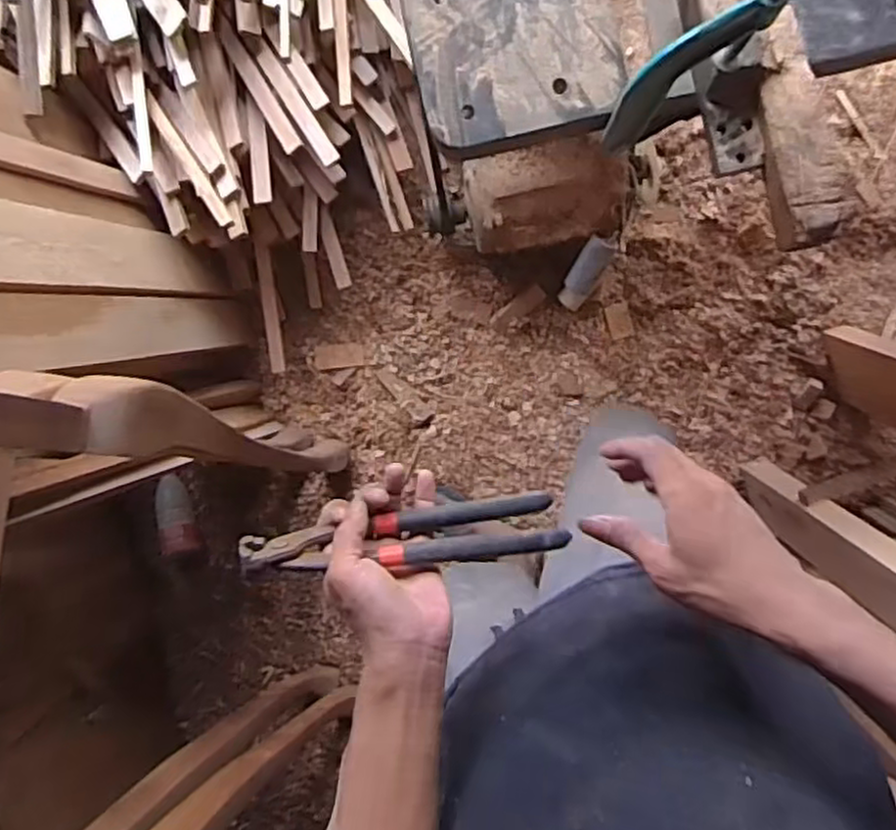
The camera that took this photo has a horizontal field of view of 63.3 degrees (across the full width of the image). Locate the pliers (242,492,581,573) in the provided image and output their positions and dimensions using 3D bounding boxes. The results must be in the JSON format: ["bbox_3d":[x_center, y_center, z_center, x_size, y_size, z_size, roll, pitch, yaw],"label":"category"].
[{"bbox_3d":[-0.030,0.085,0.513,0.220,0.056,0.031,-5,94,-7],"label":"pliers"}]

